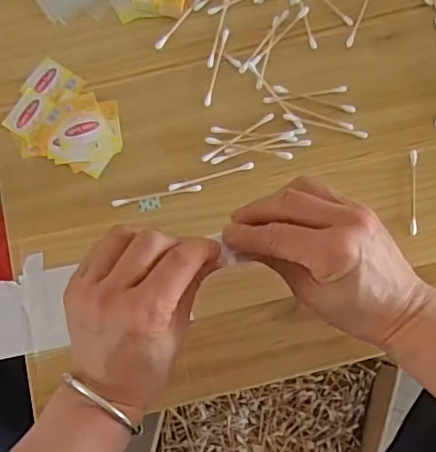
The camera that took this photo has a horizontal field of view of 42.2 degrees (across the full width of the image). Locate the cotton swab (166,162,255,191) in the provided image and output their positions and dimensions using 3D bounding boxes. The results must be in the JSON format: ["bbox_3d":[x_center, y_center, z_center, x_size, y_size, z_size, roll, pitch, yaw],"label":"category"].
[{"bbox_3d":[-0.005,-0.041,0.466,0.071,0.004,0.005,-16,79,-4],"label":"cotton swab"}]

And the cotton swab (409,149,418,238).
[{"bbox_3d":[0.161,-0.028,0.465,0.007,0.004,0.072,5,78,1],"label":"cotton swab"}]

